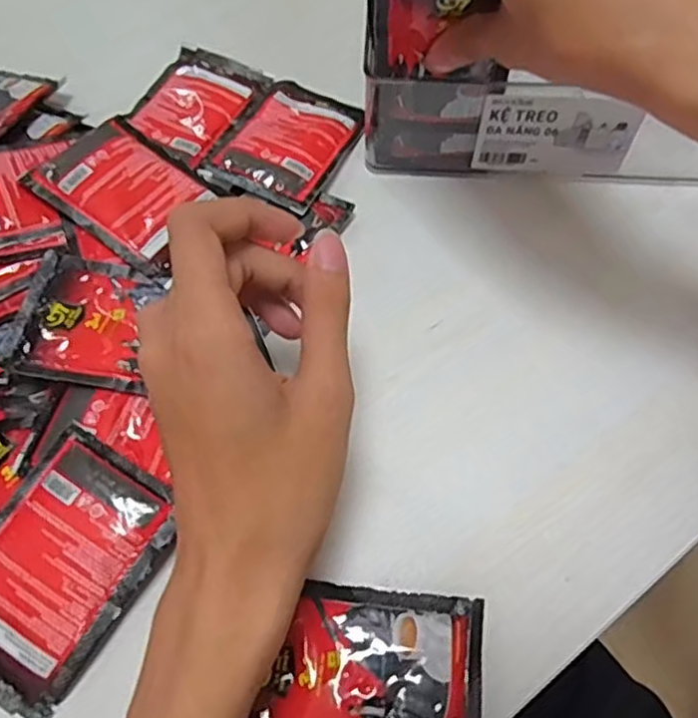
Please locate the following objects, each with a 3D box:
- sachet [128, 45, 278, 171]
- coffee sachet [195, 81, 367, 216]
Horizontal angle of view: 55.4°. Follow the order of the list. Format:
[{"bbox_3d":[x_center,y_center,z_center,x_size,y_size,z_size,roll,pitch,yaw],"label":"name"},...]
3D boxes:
[{"bbox_3d":[-0.095,-0.158,0.409,0.064,0.005,0.084,24,63,15],"label":"sachet"},{"bbox_3d":[-0.035,-0.131,0.386,0.066,0.009,0.096,22,63,14],"label":"coffee sachet"}]

